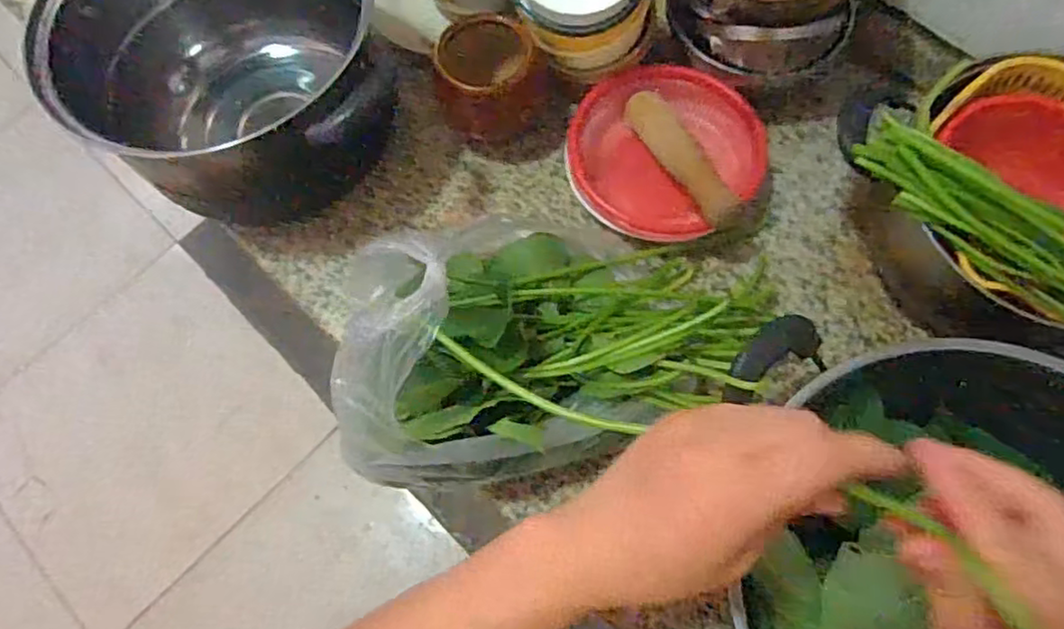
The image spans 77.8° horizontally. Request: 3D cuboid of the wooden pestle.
[{"bbox_3d":[0.139,-0.145,0.620,0.032,0.038,0.148,-31,72,-9],"label":"wooden pestle"}]

